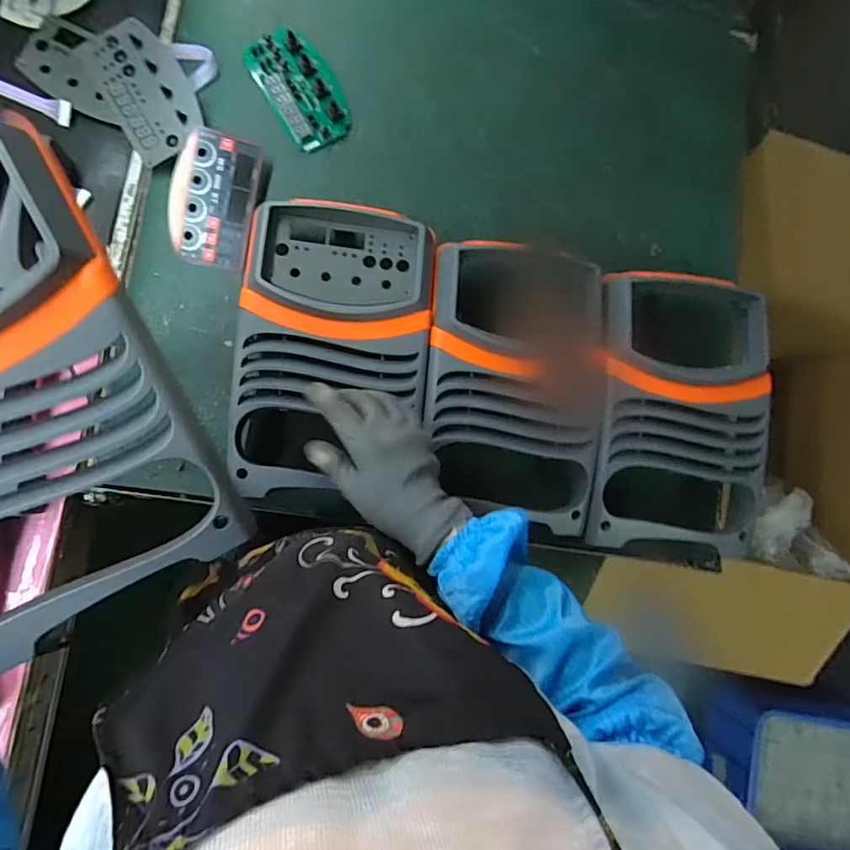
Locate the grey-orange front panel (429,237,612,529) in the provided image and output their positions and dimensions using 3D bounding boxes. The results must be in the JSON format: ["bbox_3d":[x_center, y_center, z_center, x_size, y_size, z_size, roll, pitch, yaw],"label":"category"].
[{"bbox_3d":[0.100,-0.053,0.560,0.196,0.048,0.296,5,92,-8],"label":"grey-orange front panel"}]

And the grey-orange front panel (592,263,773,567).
[{"bbox_3d":[0.288,-0.015,0.565,0.185,0.085,0.308,4,85,-7],"label":"grey-orange front panel"}]

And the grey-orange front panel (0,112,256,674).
[{"bbox_3d":[-0.270,-0.018,0.318,0.193,0.048,0.313,-27,108,-17],"label":"grey-orange front panel"}]

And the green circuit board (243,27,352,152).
[{"bbox_3d":[-0.150,-0.403,0.606,0.082,0.018,0.140,-34,90,-8],"label":"green circuit board"}]

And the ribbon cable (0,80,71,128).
[{"bbox_3d":[-0.477,-0.380,0.569,0.166,0.012,0.026,23,83,-5],"label":"ribbon cable"}]

